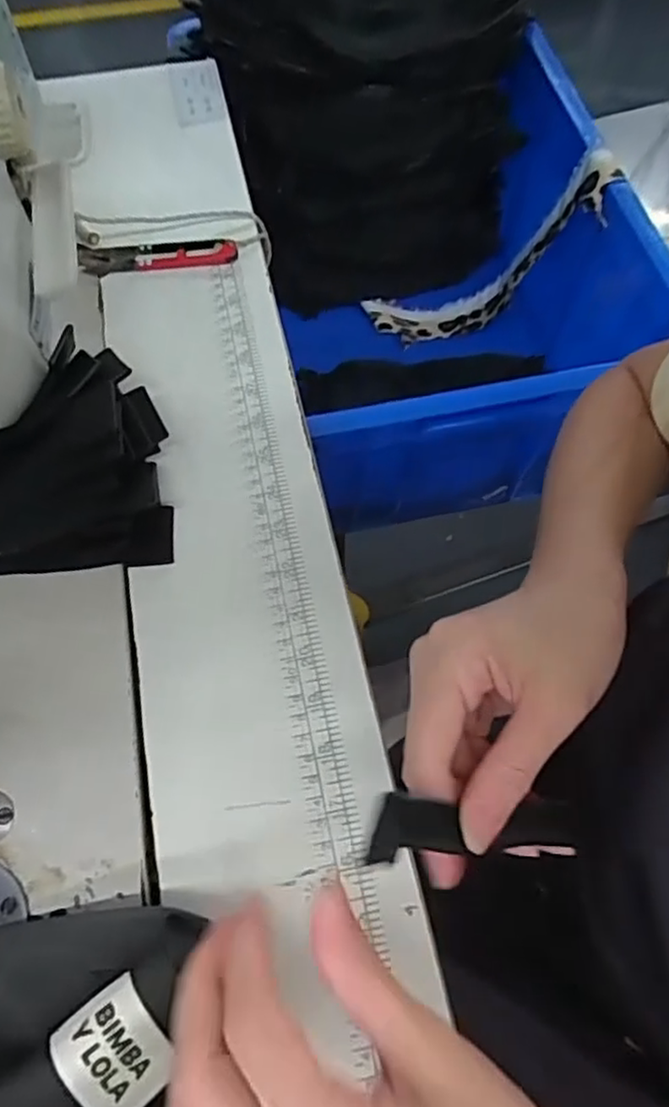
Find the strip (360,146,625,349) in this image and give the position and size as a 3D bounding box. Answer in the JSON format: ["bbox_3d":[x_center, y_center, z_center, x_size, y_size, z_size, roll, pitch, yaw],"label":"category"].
[{"bbox_3d":[0.146,-0.288,0.657,0.108,0.263,0.060,19,61,-25],"label":"strip"}]

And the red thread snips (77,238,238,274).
[{"bbox_3d":[-0.121,-0.203,0.459,0.108,0.013,0.022,0,64,0],"label":"red thread snips"}]

